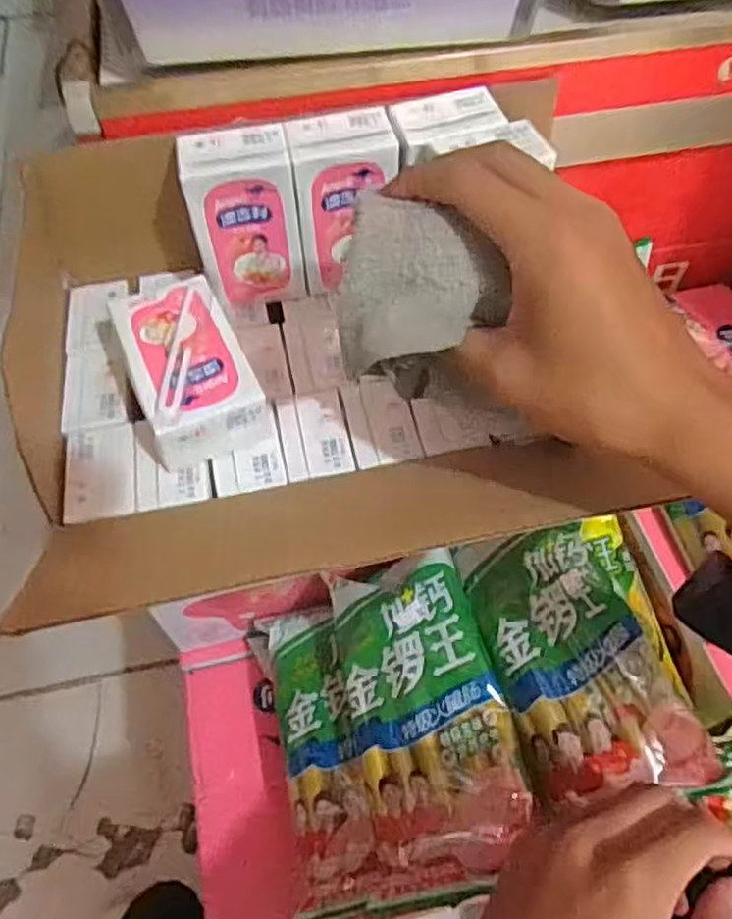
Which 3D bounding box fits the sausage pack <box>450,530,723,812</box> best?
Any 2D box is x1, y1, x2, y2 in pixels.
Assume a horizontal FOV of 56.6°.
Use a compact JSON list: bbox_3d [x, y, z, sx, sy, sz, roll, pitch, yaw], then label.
[{"bbox_3d":[0.132,0.118,0.419,0.100,0.050,0.161,-13,57,-7],"label":"sausage pack"}]

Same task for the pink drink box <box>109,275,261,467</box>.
[{"bbox_3d":[-0.107,-0.052,0.414,0.065,0.046,0.113,-21,59,-12],"label":"pink drink box"}]

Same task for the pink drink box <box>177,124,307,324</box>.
[{"bbox_3d":[-0.077,-0.148,0.439,0.064,0.109,0.042,-14,57,-8],"label":"pink drink box"}]

